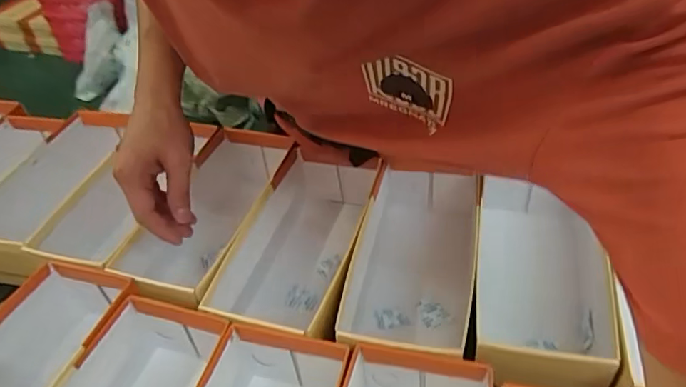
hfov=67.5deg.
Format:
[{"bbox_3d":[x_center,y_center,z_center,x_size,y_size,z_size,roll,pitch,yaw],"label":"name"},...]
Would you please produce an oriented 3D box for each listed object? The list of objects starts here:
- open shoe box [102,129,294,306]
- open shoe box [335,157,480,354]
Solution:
[{"bbox_3d":[-0.164,0.040,0.689,0.118,0.112,0.287,7,43,15],"label":"open shoe box"},{"bbox_3d":[0.086,0.073,0.597,0.126,0.092,0.286,6,42,13],"label":"open shoe box"}]

